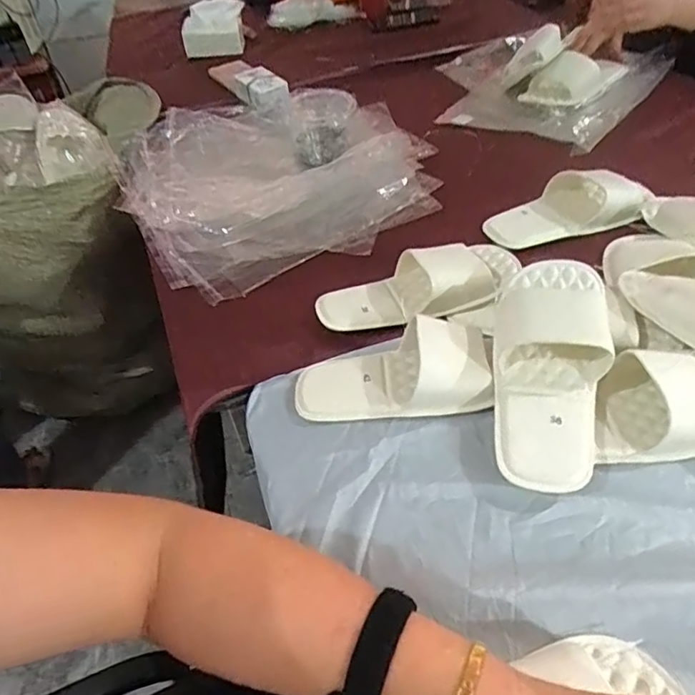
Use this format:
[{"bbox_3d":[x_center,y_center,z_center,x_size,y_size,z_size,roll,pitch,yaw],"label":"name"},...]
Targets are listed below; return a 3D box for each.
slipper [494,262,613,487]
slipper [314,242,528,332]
[{"bbox_3d":[0.184,0.016,0.506,0.098,0.058,0.231,7,66,12],"label":"slipper"},{"bbox_3d":[0.081,-0.076,0.635,0.237,0.047,0.099,-12,46,-7],"label":"slipper"}]

